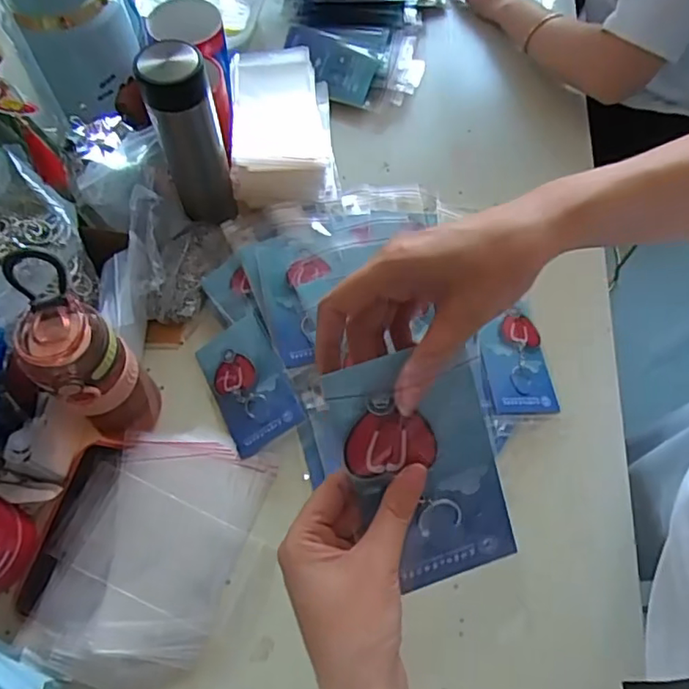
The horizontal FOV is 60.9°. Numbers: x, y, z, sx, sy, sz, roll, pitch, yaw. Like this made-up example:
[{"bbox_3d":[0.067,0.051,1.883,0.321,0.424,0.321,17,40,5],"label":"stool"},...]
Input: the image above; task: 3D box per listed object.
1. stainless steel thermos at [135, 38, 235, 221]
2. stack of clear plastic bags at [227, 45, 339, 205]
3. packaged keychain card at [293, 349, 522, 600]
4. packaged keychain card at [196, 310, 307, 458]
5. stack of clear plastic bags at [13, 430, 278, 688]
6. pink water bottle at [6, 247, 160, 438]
[{"bbox_3d":[-0.162,-0.216,0.623,0.065,0.188,0.060,-14,65,-7],"label":"stainless steel thermos"},{"bbox_3d":[-0.078,-0.275,0.728,0.125,0.065,0.212,-6,64,-4],"label":"stack of clear plastic bags"},{"bbox_3d":[0.038,0.069,0.321,0.092,0.008,0.132,-15,103,-6],"label":"packaged keychain card"},{"bbox_3d":[-0.101,0.040,0.614,0.080,0.008,0.133,-32,67,6],"label":"packaged keychain card"},{"bbox_3d":[-0.170,0.190,0.543,0.184,0.024,0.229,20,65,9],"label":"stack of clear plastic bags"},{"bbox_3d":[-0.225,0.017,0.516,0.070,0.192,0.089,-41,71,-18],"label":"pink water bottle"}]

